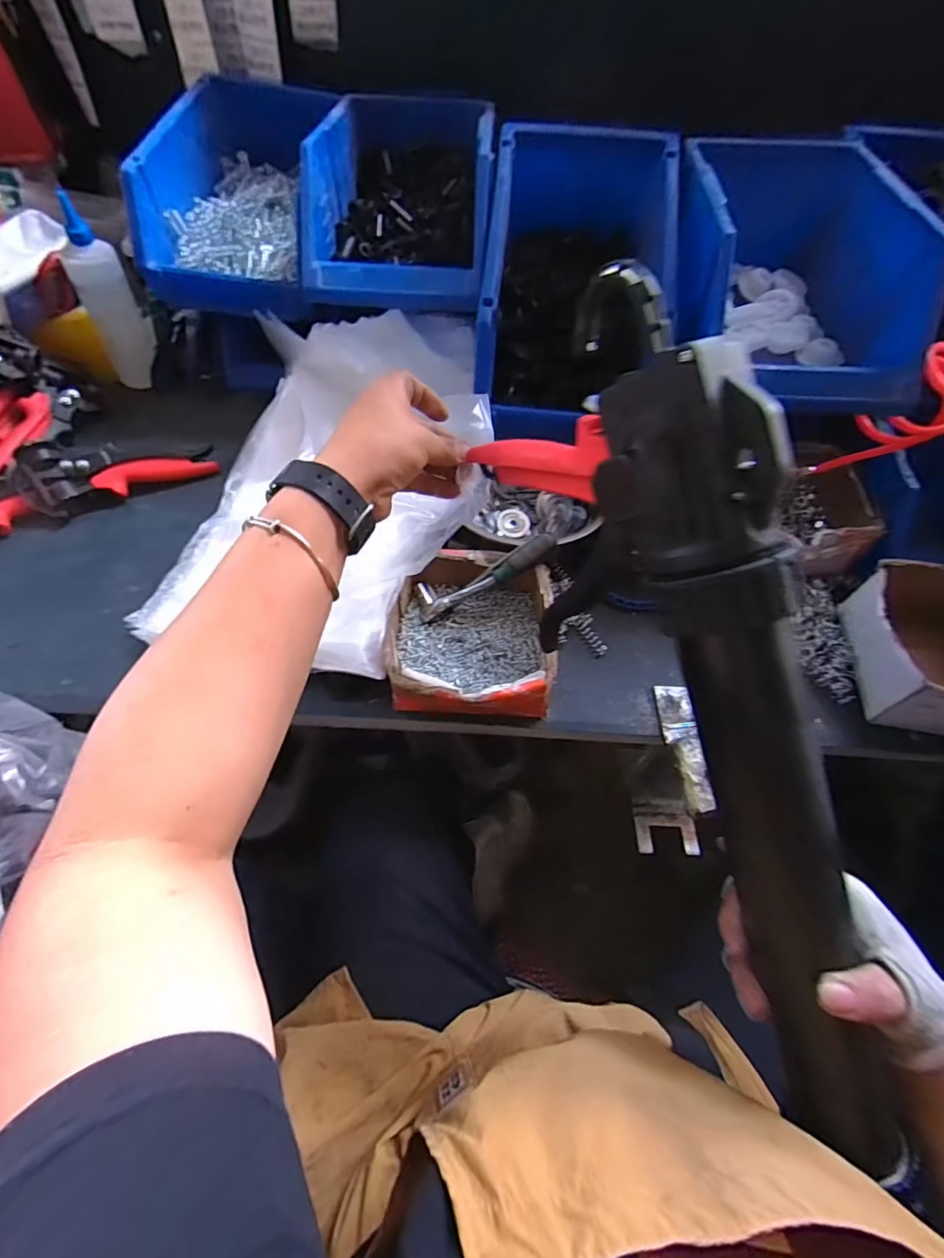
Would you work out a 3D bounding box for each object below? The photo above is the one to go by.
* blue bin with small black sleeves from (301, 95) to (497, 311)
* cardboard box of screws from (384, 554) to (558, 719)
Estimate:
[{"bbox_3d":[-0.075,-0.522,0.625,0.203,0.114,0.318,5,56,0],"label":"blue bin with small black sleeves"},{"bbox_3d":[0.001,0.004,0.500,0.150,0.067,0.166,4,56,-1],"label":"cardboard box of screws"}]

